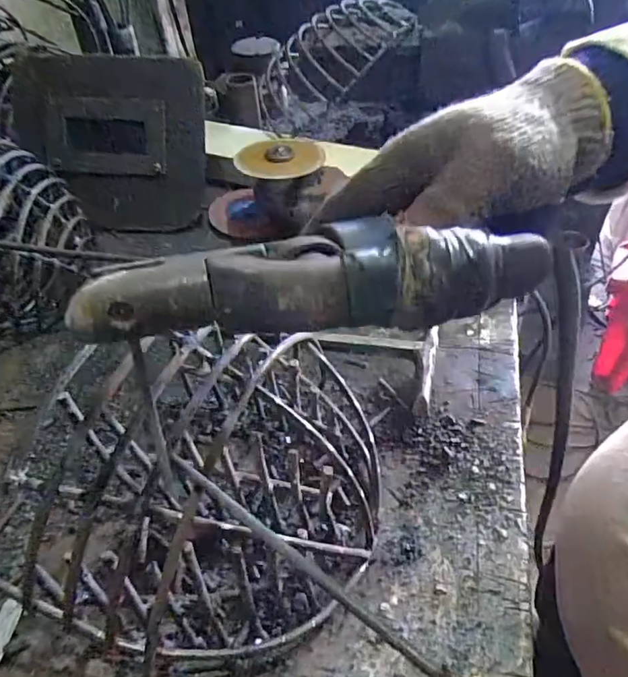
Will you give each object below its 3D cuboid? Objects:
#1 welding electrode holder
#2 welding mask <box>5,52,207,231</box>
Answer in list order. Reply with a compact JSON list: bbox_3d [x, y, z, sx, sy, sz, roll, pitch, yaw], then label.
[{"bbox_3d":[0.003,-0.021,0.184,0.170,0.030,0.034,-6,47,-1],"label":"welding electrode holder"},{"bbox_3d":[-0.234,-0.229,0.625,0.208,0.179,0.090,1,13,-4],"label":"welding mask"}]

